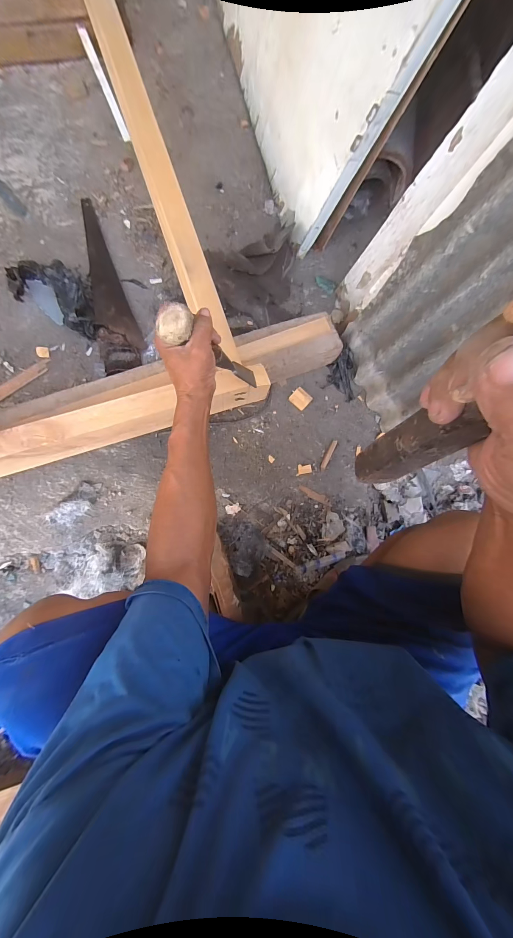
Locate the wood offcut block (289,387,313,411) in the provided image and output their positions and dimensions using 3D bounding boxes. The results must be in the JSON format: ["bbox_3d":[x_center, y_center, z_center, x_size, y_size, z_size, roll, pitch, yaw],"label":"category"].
[{"bbox_3d":[0.113,-0.179,0.767,0.048,0.014,0.047,43,82,0],"label":"wood offcut block"}]

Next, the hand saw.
[{"bbox_3d":[-0.389,-0.455,0.753,0.103,0.025,0.452,-20,87,-8],"label":"hand saw"}]

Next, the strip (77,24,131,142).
[{"bbox_3d":[-0.395,-1.001,0.782,0.019,0.016,0.264,-25,102,-8],"label":"strip"}]

